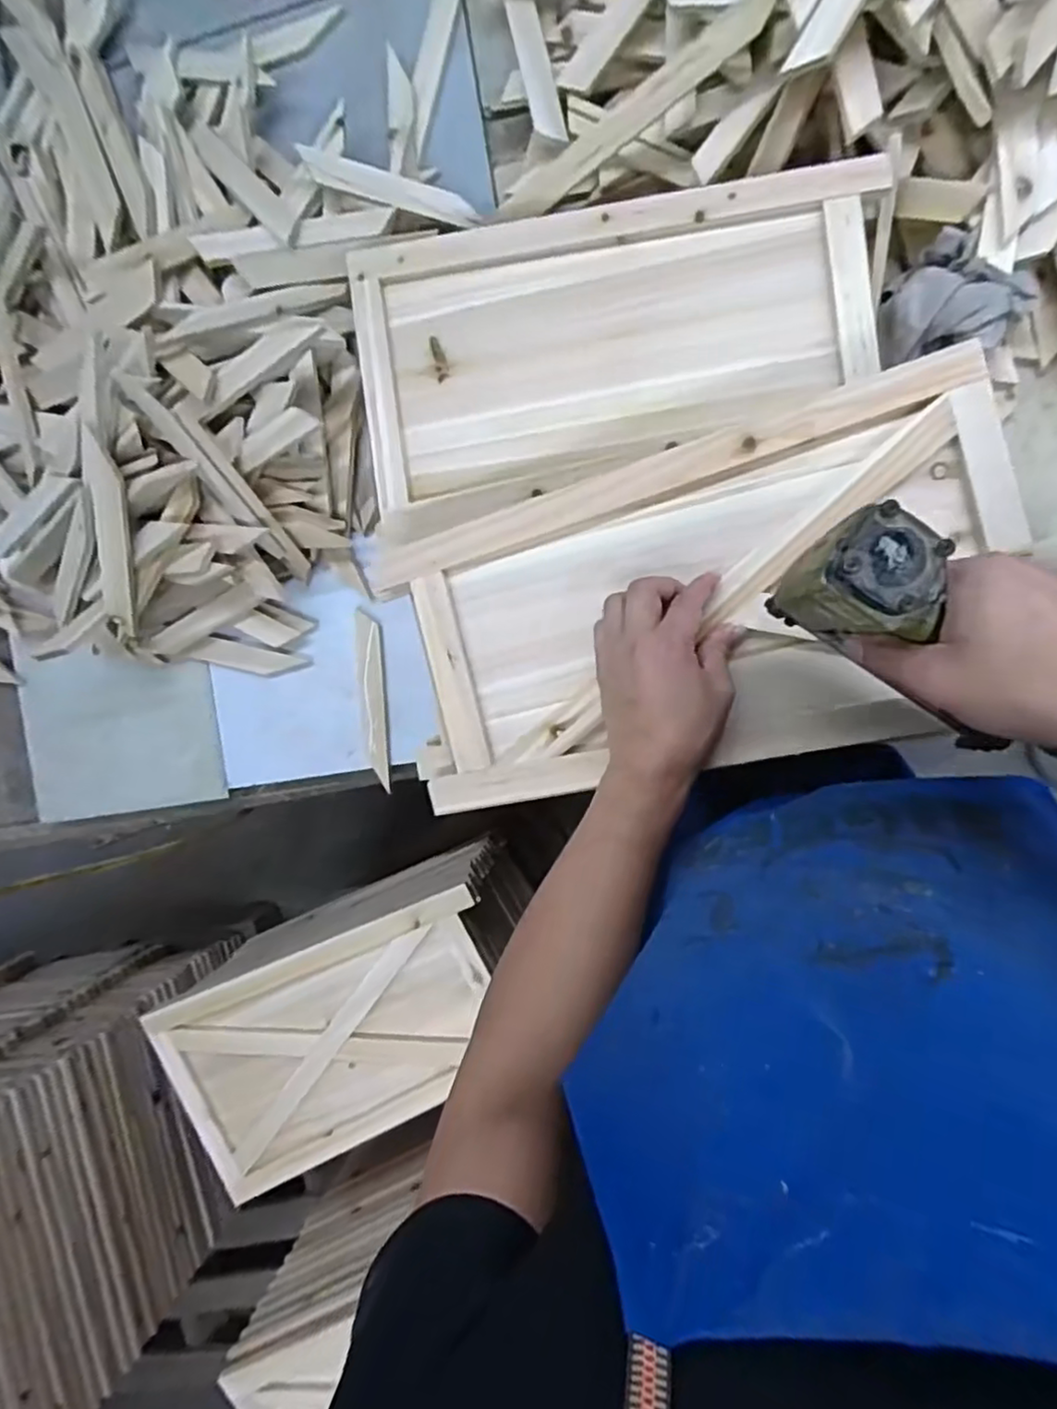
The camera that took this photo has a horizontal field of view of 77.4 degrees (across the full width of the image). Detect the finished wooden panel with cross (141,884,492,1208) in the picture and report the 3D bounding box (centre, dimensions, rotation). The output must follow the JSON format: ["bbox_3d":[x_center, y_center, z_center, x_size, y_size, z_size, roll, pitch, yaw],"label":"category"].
[{"bbox_3d":[-0.233,0.419,0.798,0.452,0.039,0.255,-25,89,9],"label":"finished wooden panel with cross"}]

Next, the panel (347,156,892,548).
[{"bbox_3d":[0.069,-0.306,0.572,0.433,0.034,0.240,-8,92,9],"label":"panel"}]

